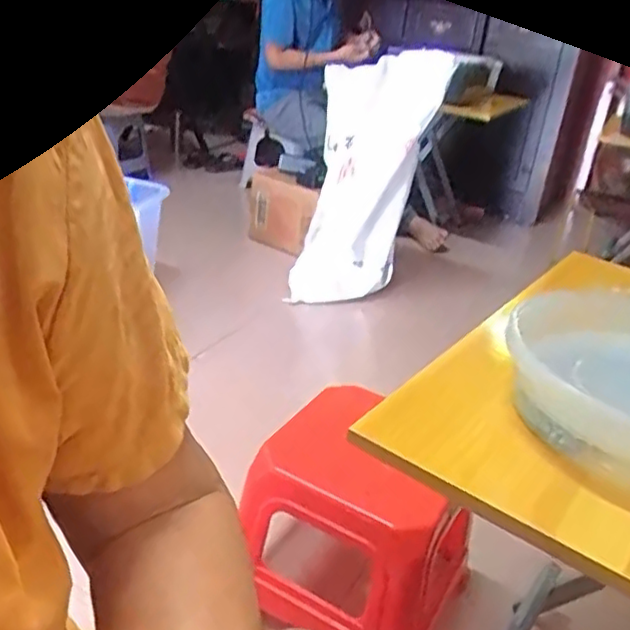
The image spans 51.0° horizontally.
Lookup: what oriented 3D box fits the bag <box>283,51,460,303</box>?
[{"bbox_3d":[0.117,-0.361,1.784,0.325,0.680,0.090,23,15,32],"label":"bag"}]

